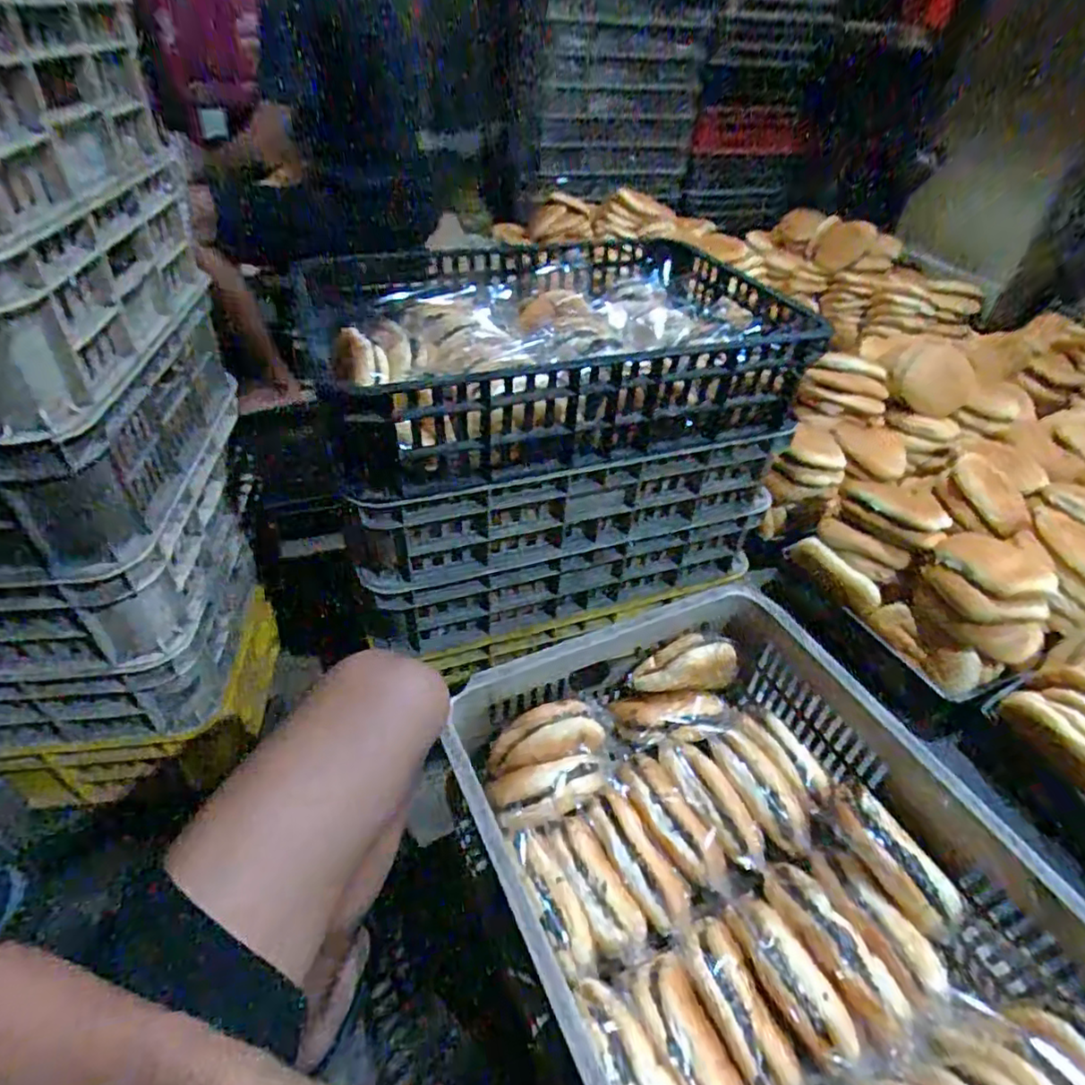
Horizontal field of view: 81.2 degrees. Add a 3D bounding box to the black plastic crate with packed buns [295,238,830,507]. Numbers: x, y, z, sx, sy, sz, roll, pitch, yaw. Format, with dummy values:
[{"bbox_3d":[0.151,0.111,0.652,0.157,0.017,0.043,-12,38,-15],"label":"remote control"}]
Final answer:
[{"bbox_3d":[-0.005,-0.285,0.884,0.606,0.139,0.489,-14,44,-19],"label":"black plastic crate with packed buns"}]

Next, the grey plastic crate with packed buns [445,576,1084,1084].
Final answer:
[{"bbox_3d":[0.213,0.328,0.554,0.433,0.136,0.600,-16,44,-20],"label":"grey plastic crate with packed buns"}]

